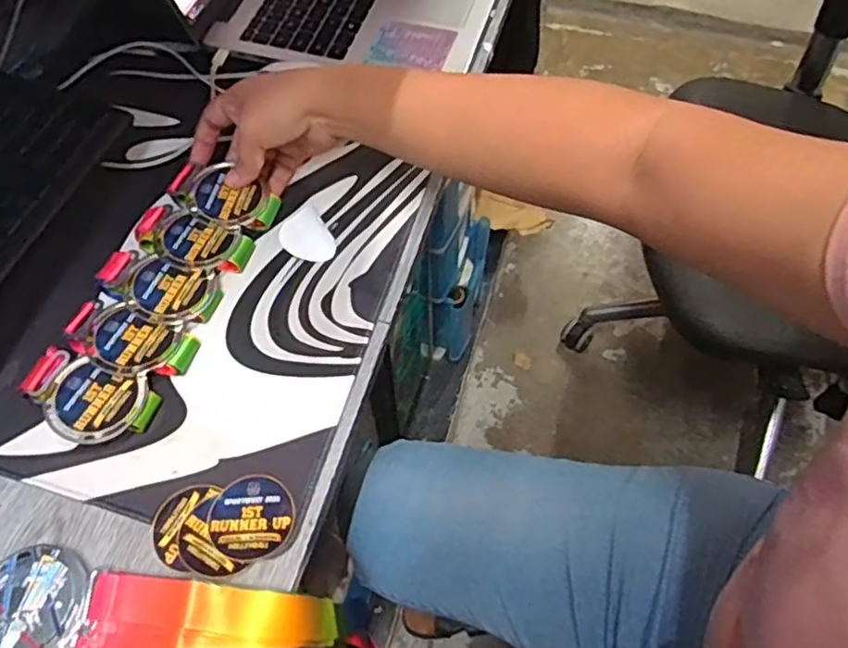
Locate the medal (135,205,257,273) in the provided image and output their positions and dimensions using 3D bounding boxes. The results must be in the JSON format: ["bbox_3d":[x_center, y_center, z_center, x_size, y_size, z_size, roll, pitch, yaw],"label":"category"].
[{"bbox_3d":[-0.178,-0.063,0.493,0.087,0.018,0.045,20,64,11],"label":"medal"}]

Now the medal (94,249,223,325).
[{"bbox_3d":[-0.196,-0.026,0.474,0.085,0.020,0.050,15,63,8],"label":"medal"}]

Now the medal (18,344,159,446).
[{"bbox_3d":[-0.226,0.052,0.431,0.083,0.022,0.052,17,64,10],"label":"medal"}]

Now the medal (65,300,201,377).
[{"bbox_3d":[-0.205,0.012,0.452,0.082,0.023,0.049,19,64,10],"label":"medal"}]

